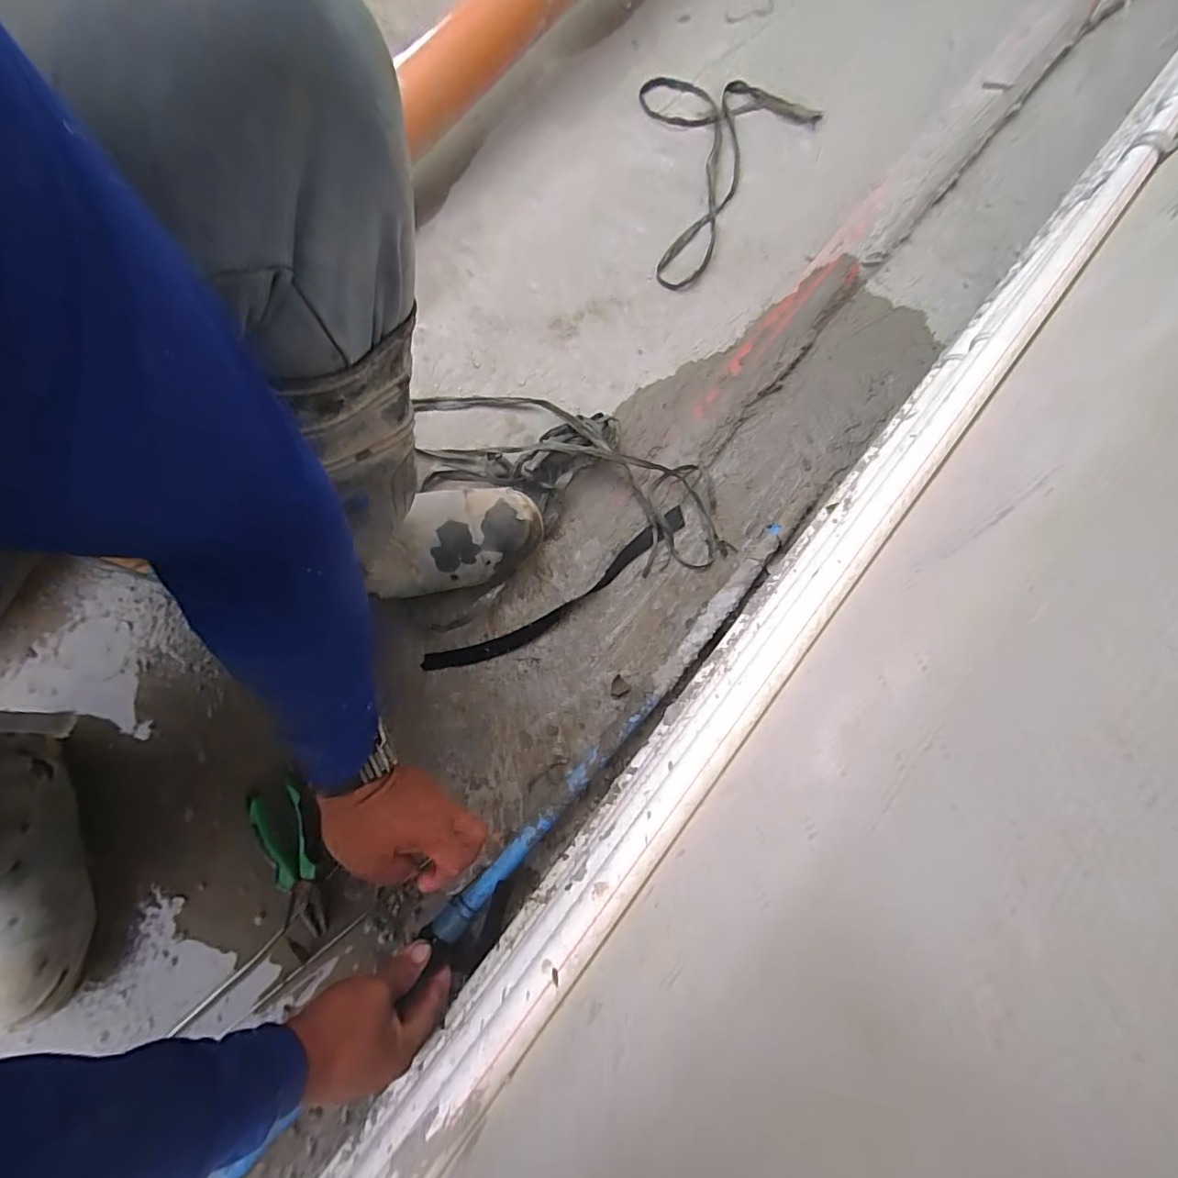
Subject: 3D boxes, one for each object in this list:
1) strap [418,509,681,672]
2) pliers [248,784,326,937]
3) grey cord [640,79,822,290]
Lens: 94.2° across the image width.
[{"bbox_3d":[-0.029,0.012,0.646,0.350,0.010,0.050,-31,78,-6],"label":"strap"},{"bbox_3d":[-0.312,0.284,0.570,0.051,0.014,0.152,-22,75,-5],"label":"pliers"},{"bbox_3d":[0.220,-0.614,0.800,0.263,0.017,0.373,-3,74,1],"label":"grey cord"}]

